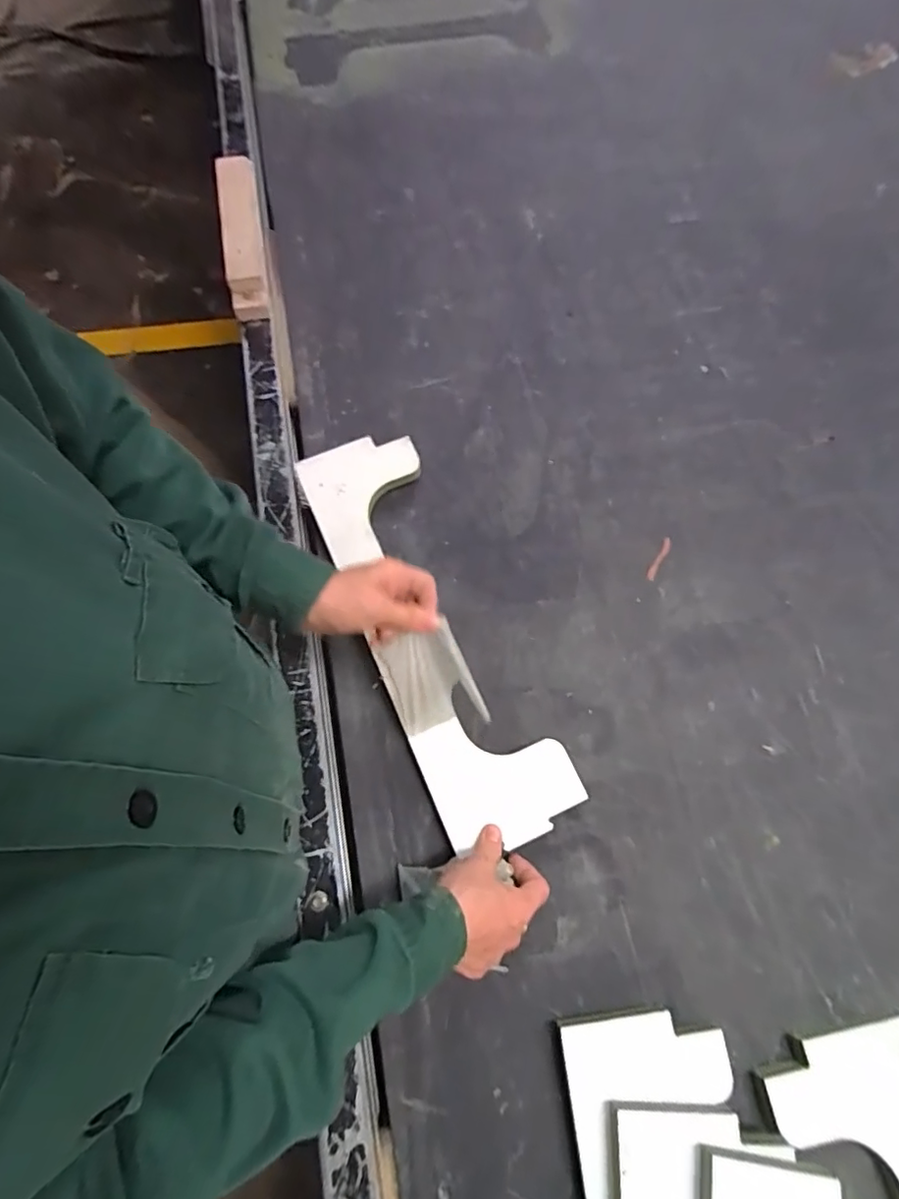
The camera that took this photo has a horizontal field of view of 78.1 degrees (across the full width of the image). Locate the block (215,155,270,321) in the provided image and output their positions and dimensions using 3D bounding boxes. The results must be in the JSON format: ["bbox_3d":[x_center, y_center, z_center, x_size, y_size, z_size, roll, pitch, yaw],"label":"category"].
[{"bbox_3d":[-0.257,-0.461,0.685,0.043,0.043,0.251,-10,70,-6],"label":"block"}]

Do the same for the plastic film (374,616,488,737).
[{"bbox_3d":[-0.015,0.078,0.487,0.064,0.087,0.080,-22,72,-9],"label":"plastic film"}]

